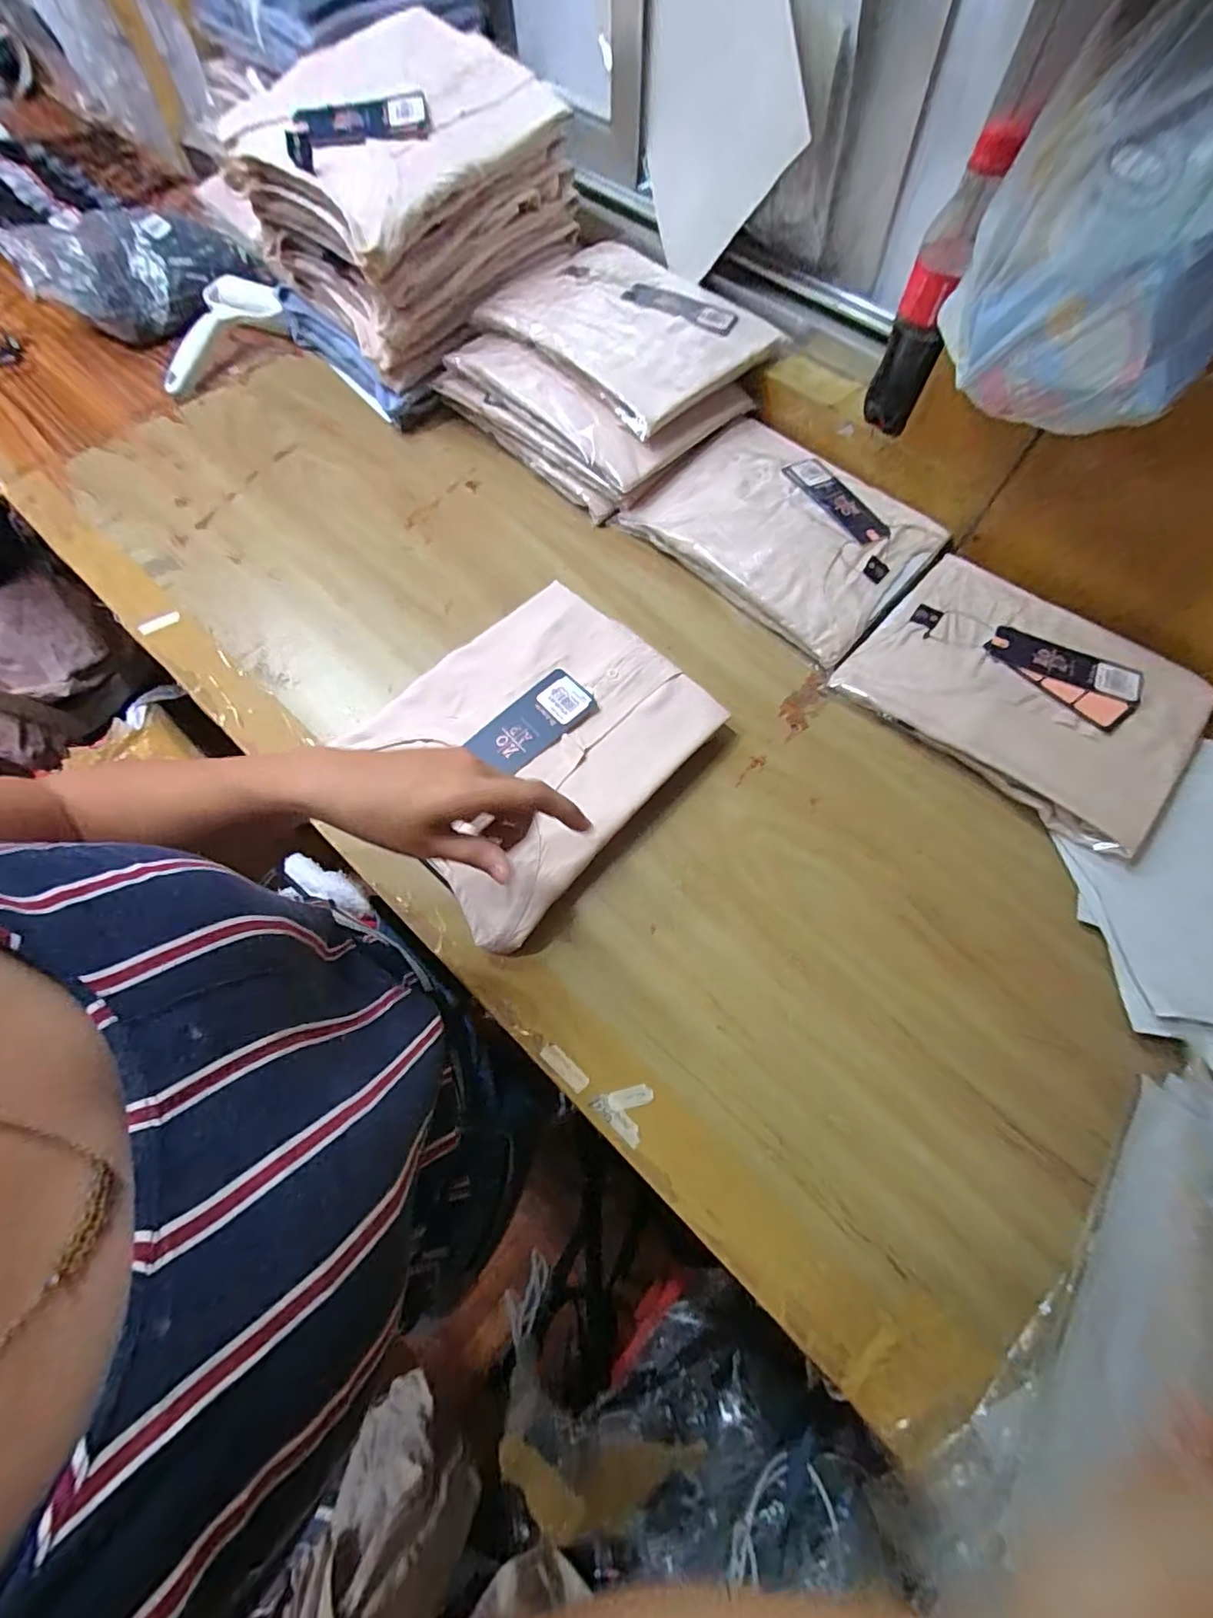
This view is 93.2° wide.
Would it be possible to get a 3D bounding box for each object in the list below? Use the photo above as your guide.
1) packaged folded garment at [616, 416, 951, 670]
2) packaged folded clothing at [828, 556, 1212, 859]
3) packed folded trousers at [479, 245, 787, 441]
[{"bbox_3d":[0.176,-0.276,0.562,0.253,0.024,0.205,40,72,15],"label":"packaged folded garment"},{"bbox_3d":[0.359,-0.111,0.488,0.249,0.028,0.213,41,72,16],"label":"packaged folded clothing"},{"bbox_3d":[0.023,-0.495,0.585,0.237,0.033,0.208,42,73,16],"label":"packed folded trousers"}]

